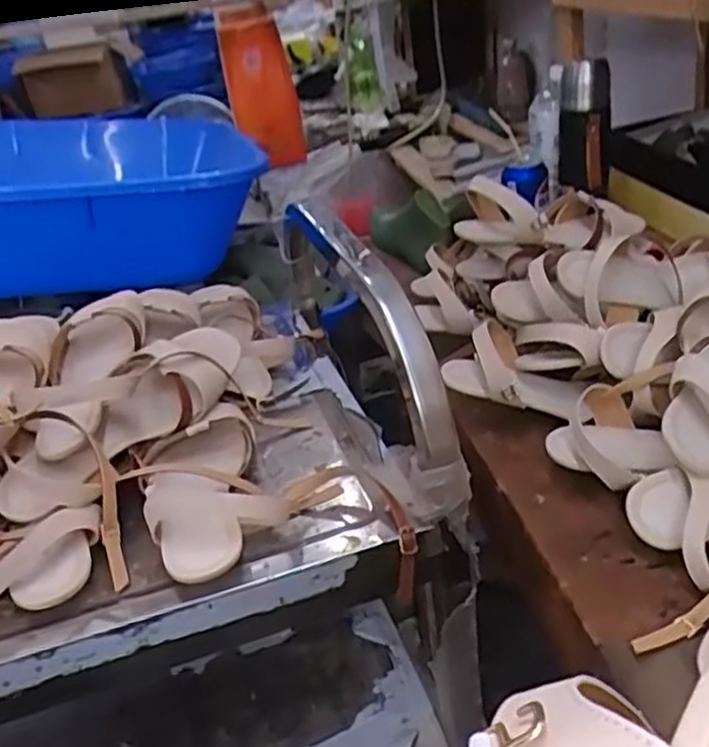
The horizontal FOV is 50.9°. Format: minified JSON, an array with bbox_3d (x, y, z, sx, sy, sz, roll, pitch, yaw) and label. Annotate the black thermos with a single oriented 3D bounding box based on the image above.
[{"bbox_3d":[0.318,-0.338,1.026,0.069,0.171,0.109,4,32,17],"label":"black thermos"}]

